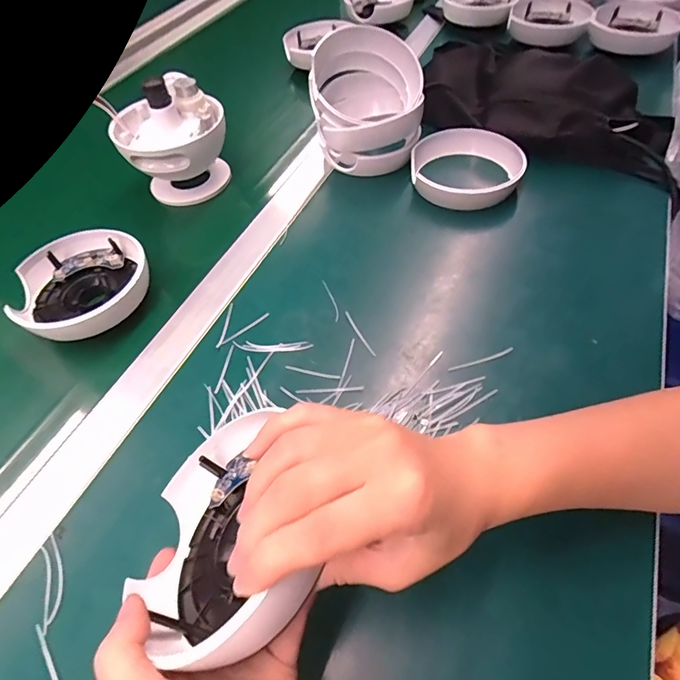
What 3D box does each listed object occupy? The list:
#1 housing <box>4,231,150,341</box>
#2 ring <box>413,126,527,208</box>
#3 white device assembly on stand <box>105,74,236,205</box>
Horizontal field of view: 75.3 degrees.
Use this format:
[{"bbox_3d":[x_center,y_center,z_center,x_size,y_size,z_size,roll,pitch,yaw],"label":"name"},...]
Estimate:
[{"bbox_3d":[-0.235,-0.051,0.402,0.094,0.039,0.114,22,58,21],"label":"housing"},{"bbox_3d":[0.133,-0.181,0.472,0.115,0.032,0.115,-3,52,3],"label":"ring"},{"bbox_3d":[-0.173,-0.210,0.482,0.099,0.098,0.090,-11,52,-3],"label":"white device assembly on stand"}]

